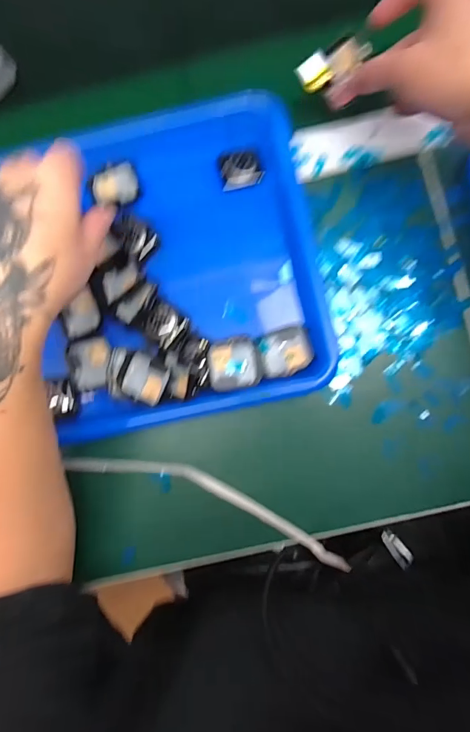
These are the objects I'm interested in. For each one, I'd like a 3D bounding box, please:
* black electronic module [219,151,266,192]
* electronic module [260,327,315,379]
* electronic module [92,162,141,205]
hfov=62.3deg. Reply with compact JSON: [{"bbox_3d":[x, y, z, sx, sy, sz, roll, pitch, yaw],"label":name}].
[{"bbox_3d":[0.005,-0.173,0.337,0.038,0.006,0.029,-14,101,-3],"label":"black electronic module"},{"bbox_3d":[0.042,-0.012,0.321,0.041,0.012,0.038,-12,86,4],"label":"electronic module"},{"bbox_3d":[-0.105,-0.158,0.343,0.042,0.011,0.033,-17,86,3],"label":"electronic module"}]

